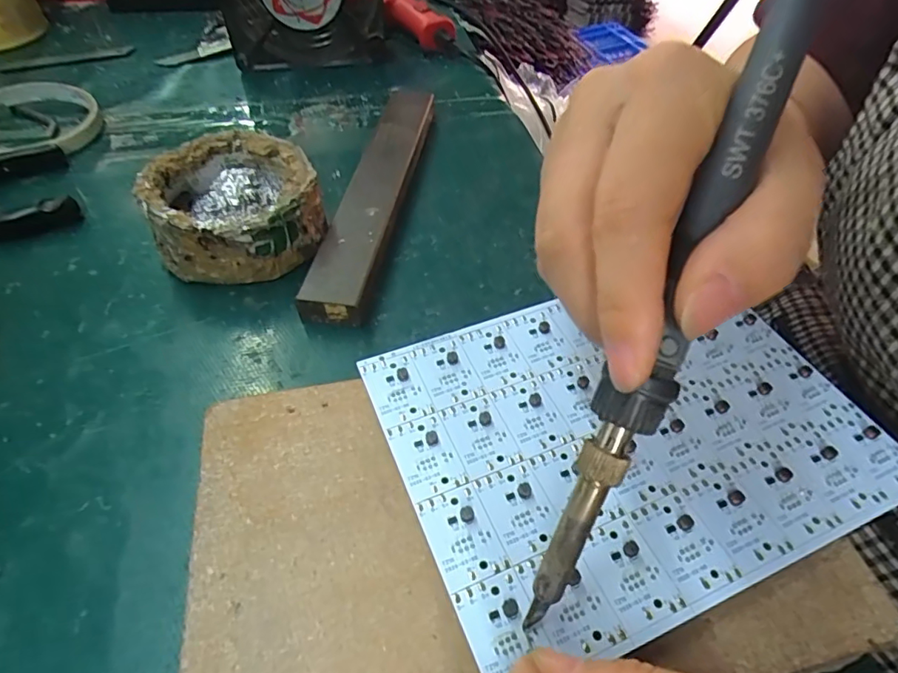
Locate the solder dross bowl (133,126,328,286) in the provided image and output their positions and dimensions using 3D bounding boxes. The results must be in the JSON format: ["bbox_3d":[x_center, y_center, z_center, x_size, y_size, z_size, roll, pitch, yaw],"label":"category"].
[{"bbox_3d":[-0.110,-0.068,0.278,0.080,0.041,0.080,1,49,-1],"label":"solder dross bowl"}]

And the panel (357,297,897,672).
[{"bbox_3d":[0.065,0.031,0.198,0.166,0.005,0.123,-17,52,-16],"label":"panel"}]

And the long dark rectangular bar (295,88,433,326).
[{"bbox_3d":[-0.039,-0.094,0.319,0.033,0.018,0.221,8,49,5],"label":"long dark rectangular bar"}]

